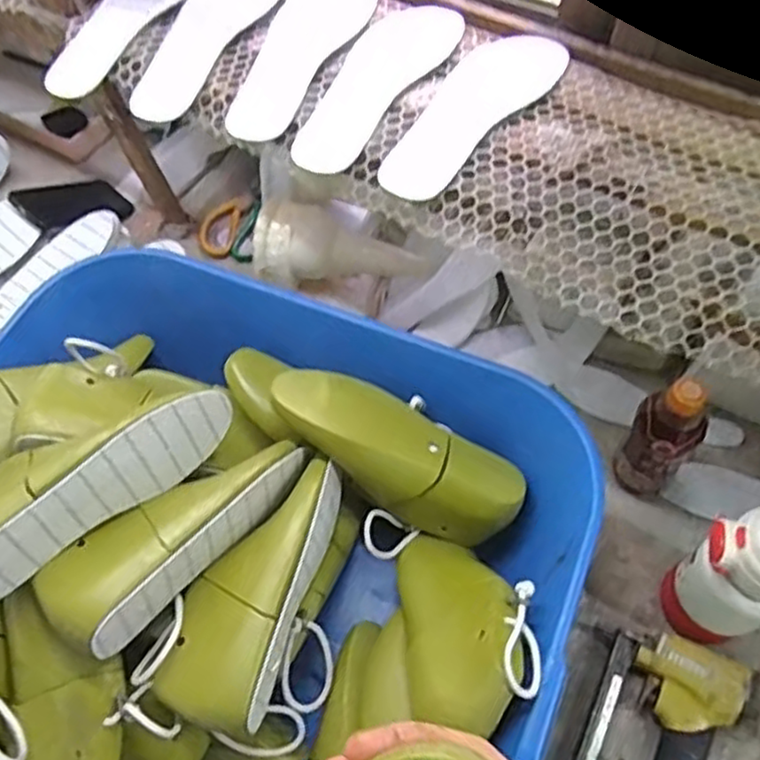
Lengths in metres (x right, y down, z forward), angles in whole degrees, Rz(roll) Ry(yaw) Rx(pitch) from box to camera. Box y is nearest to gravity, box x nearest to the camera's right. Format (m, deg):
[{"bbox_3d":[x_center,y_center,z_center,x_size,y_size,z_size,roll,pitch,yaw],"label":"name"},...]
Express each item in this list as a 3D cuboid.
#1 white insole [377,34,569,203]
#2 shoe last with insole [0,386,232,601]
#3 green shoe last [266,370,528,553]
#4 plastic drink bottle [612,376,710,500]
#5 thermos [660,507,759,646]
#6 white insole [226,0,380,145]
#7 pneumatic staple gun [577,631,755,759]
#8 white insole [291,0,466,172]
[{"bbox_3d":[0.083,-0.236,0.598,0.078,0.004,0.227,29,65,18],"label":"white insole"},{"bbox_3d":[-0.246,0.068,0.576,0.236,0.079,0.095,-41,66,-20],"label":"shoe last with insole"},{"bbox_3d":[0.013,0.066,0.648,0.239,0.065,0.085,32,64,-5],"label":"green shoe last"},{"bbox_3d":[0.275,0.058,0.688,0.063,0.193,0.057,39,68,22],"label":"plastic drink bottle"},{"bbox_3d":[0.299,0.173,0.603,0.075,0.197,0.080,-19,61,-9],"label":"thermos"},{"bbox_3d":[-0.068,-0.311,0.646,0.080,0.008,0.238,16,61,11],"label":"white insole"},{"bbox_3d":[0.234,0.334,0.597,0.130,0.046,0.226,17,61,12],"label":"pneumatic staple gun"},{"bbox_3d":[-0.001,-0.271,0.621,0.076,0.006,0.238,26,64,16],"label":"white insole"}]

